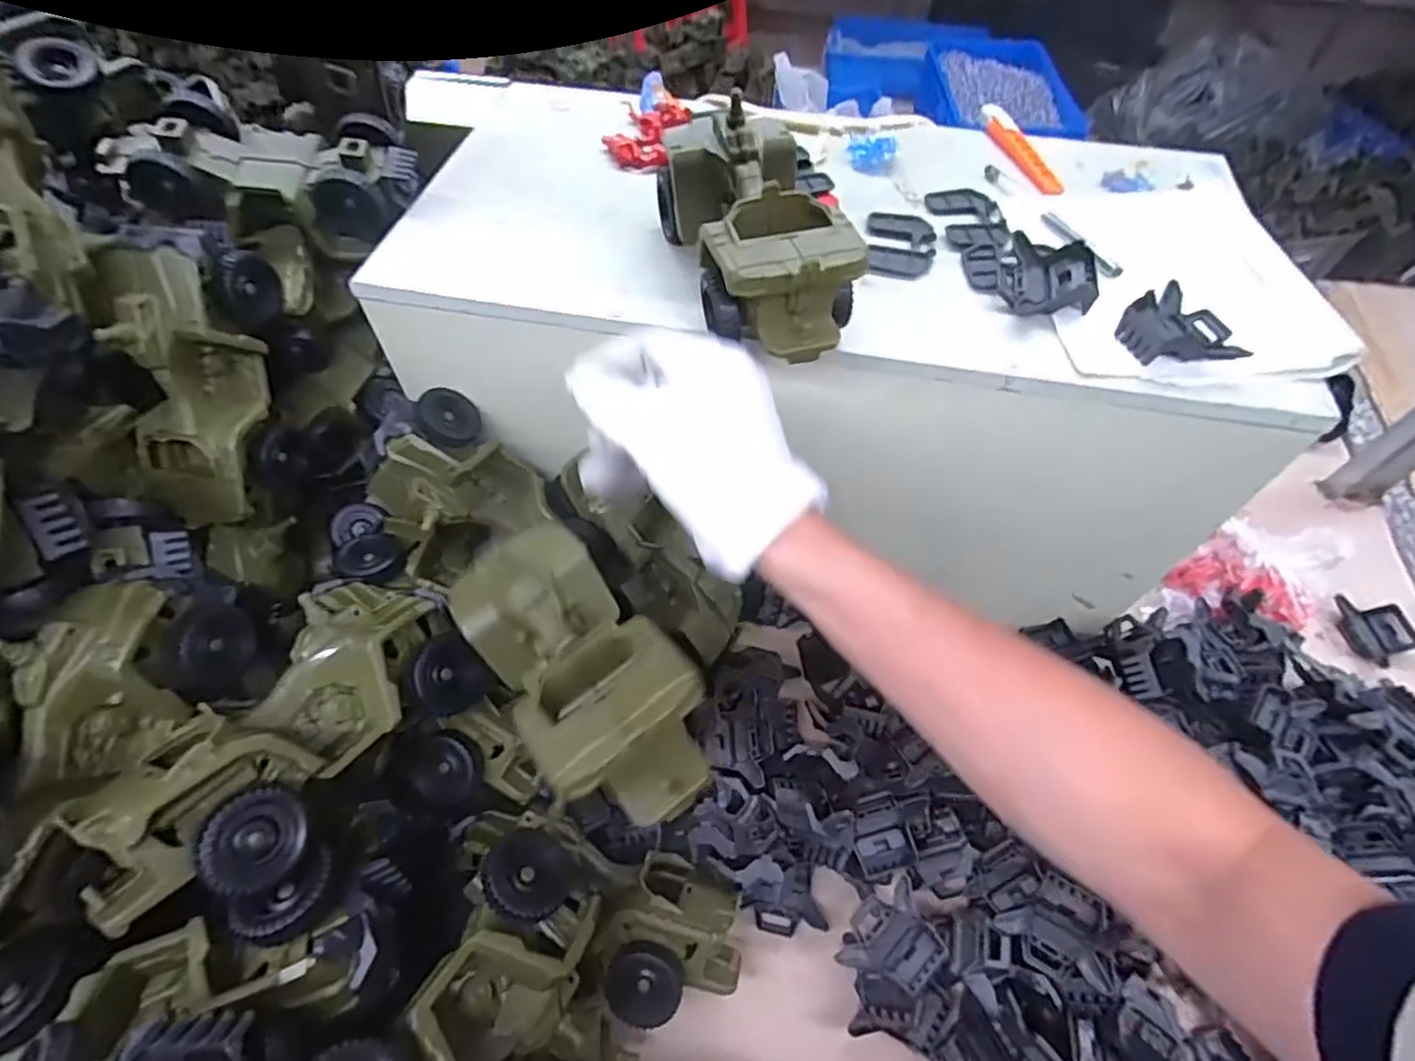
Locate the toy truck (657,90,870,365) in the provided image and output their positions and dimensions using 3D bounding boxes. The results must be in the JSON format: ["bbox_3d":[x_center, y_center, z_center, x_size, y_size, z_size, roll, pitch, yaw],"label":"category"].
[{"bbox_3d":[0.027,-0.168,0.399,0.087,0.079,0.173,-14,58,-10],"label":"toy truck"}]

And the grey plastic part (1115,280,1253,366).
[{"bbox_3d":[0.280,-0.115,0.398,0.058,0.023,0.060,0,56,-1],"label":"grey plastic part"}]

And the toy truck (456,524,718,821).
[{"bbox_3d":[-0.069,0.065,0.350,0.078,0.044,0.181,-30,44,-19],"label":"toy truck"}]

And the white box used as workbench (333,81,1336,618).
[{"bbox_3d":[0.070,-0.168,0.566,0.619,0.238,0.288,10,57,5],"label":"white box used as workbench"}]

